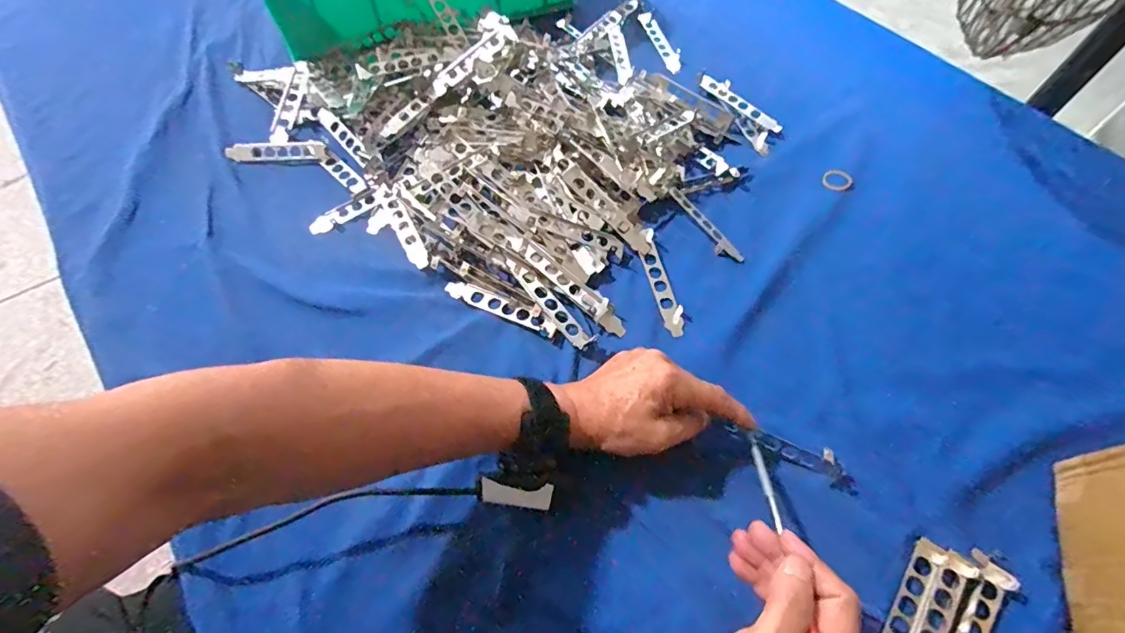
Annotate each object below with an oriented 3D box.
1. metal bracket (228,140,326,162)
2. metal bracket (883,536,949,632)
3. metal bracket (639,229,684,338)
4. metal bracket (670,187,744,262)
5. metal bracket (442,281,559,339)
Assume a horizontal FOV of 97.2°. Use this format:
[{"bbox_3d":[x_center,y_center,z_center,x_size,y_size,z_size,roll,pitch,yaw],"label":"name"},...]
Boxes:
[{"bbox_3d":[-0.326,-0.189,0.566,0.118,0.012,0.020,1,61,0],"label":"metal bracket"},{"bbox_3d":[0.241,0.213,0.349,0.019,0.007,0.118,34,66,16],"label":"metal bracket"},{"bbox_3d":[0.096,-0.035,0.488,0.020,0.006,0.119,-12,62,-7],"label":"metal bracket"},{"bbox_3d":[0.148,-0.096,0.516,0.019,0.009,0.105,-30,66,-16],"label":"metal bracket"},{"bbox_3d":[-0.058,-0.011,0.472,0.116,0.011,0.021,23,63,11],"label":"metal bracket"}]

